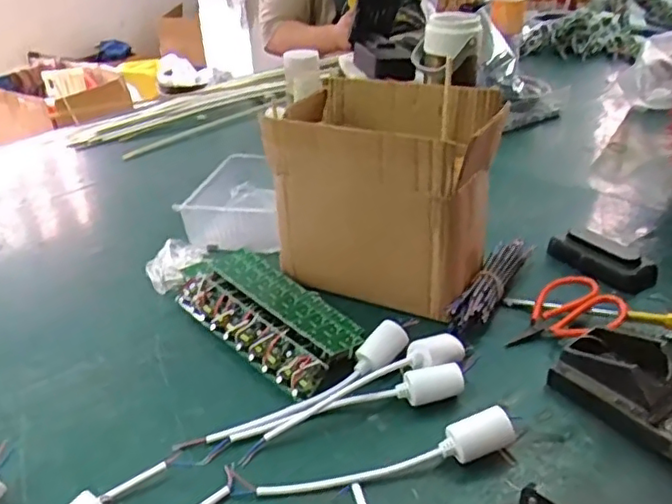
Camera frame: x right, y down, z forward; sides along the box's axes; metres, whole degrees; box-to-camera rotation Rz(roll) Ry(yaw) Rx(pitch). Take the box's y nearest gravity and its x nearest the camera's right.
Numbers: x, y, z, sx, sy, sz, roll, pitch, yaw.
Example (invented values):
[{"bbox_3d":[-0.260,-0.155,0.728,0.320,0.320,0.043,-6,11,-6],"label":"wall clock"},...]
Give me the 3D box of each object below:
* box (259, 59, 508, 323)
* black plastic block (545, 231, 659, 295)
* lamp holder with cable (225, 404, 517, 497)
[{"bbox_3d":[0.055,-0.061,0.629,0.197,0.173,0.154,15,35,26],"label":"box"},{"bbox_3d":[0.277,0.004,0.661,0.043,0.033,0.104,-20,35,-27],"label":"black plastic block"},{"bbox_3d":[0.029,0.145,0.452,0.210,0.035,0.039,-8,32,-10],"label":"lamp holder with cable"}]

